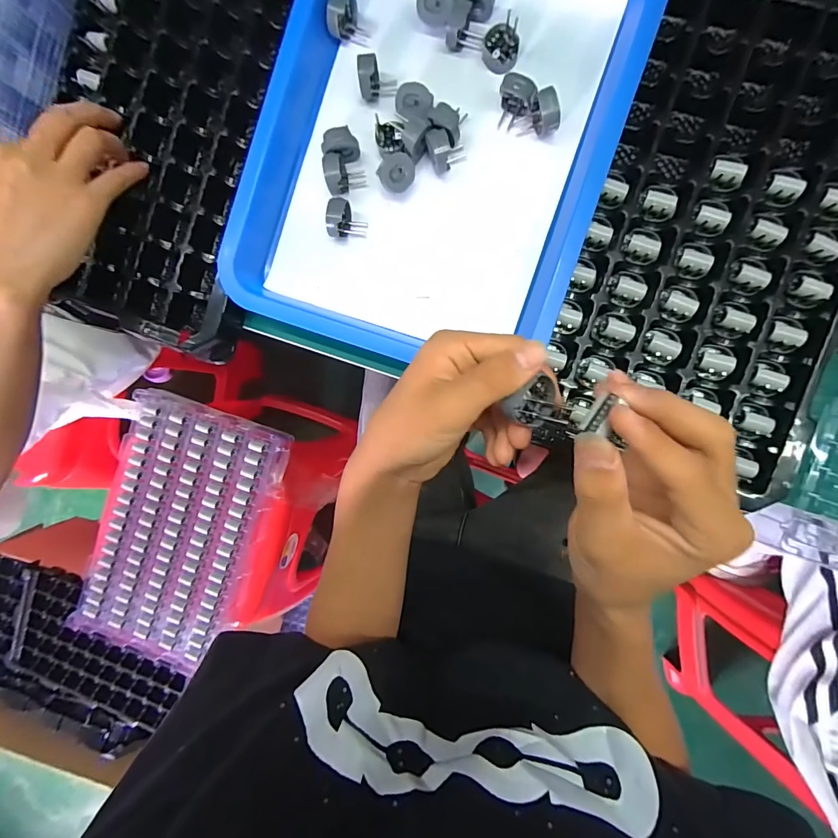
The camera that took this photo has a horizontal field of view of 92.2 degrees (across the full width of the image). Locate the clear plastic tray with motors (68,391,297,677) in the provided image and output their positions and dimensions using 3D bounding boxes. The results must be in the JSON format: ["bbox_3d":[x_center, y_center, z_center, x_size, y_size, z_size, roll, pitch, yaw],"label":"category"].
[{"bbox_3d":[-0.360,0.162,0.594,0.232,0.023,0.375,22,92,5],"label":"clear plastic tray with motors"}]

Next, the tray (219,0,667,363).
[{"bbox_3d":[0.012,-0.215,0.325,0.260,0.057,0.325,18,92,5],"label":"tray"}]

